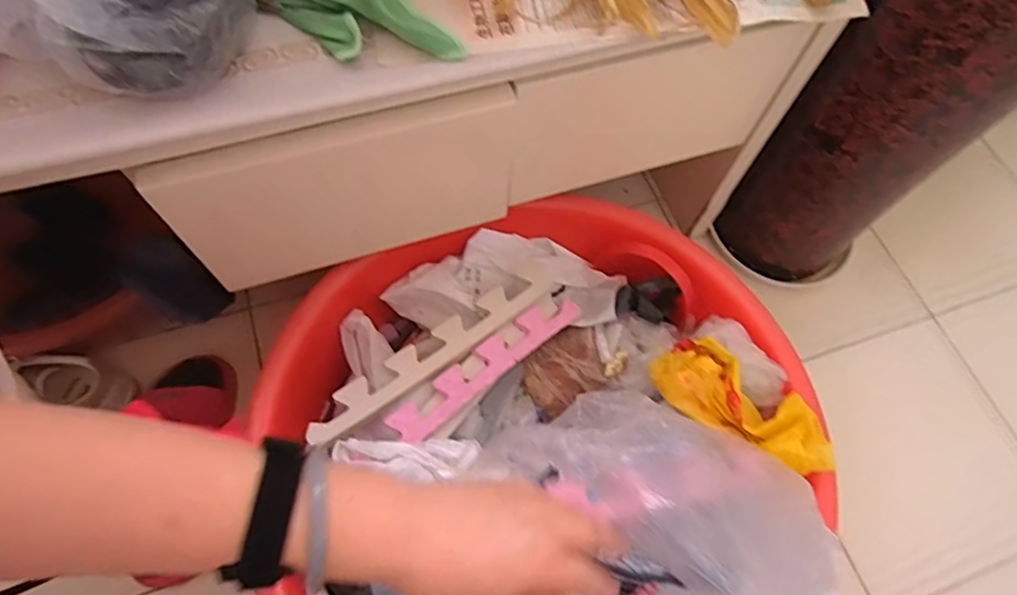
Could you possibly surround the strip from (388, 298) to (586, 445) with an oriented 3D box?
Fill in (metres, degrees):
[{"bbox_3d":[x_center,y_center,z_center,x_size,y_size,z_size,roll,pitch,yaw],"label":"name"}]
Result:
[{"bbox_3d":[-0.016,0.064,0.590,0.234,0.009,0.037,-35,92,-27],"label":"strip"}]

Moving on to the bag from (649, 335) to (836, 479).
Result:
[{"bbox_3d":[0.217,0.096,0.539,0.167,0.035,0.077,32,67,10],"label":"bag"}]

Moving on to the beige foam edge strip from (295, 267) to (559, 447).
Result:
[{"bbox_3d":[-0.074,0.053,0.587,0.280,0.014,0.044,-37,73,-19],"label":"beige foam edge strip"}]

